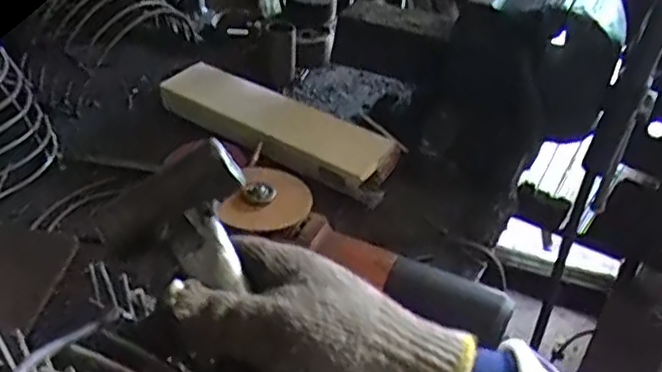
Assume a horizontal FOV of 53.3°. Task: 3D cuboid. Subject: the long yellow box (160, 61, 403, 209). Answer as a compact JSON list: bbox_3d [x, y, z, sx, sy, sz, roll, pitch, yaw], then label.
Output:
[{"bbox_3d":[-0.067,-0.072,0.783,0.313,0.043,0.077,23,41,22],"label":"long yellow box"}]

